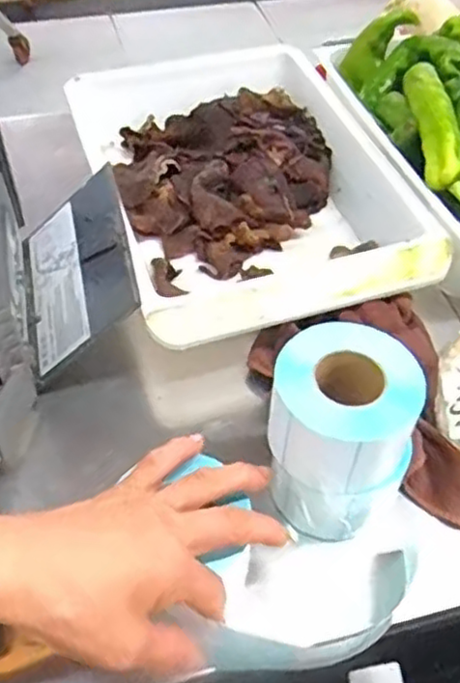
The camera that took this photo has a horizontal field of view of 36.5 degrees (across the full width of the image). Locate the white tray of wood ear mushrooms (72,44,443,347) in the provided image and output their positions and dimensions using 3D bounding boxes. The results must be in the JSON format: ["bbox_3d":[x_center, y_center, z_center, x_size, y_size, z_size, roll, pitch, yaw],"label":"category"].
[{"bbox_3d":[0.009,-0.145,0.631,0.240,0.074,0.353,-13,52,-13],"label":"white tray of wood ear mushrooms"}]

